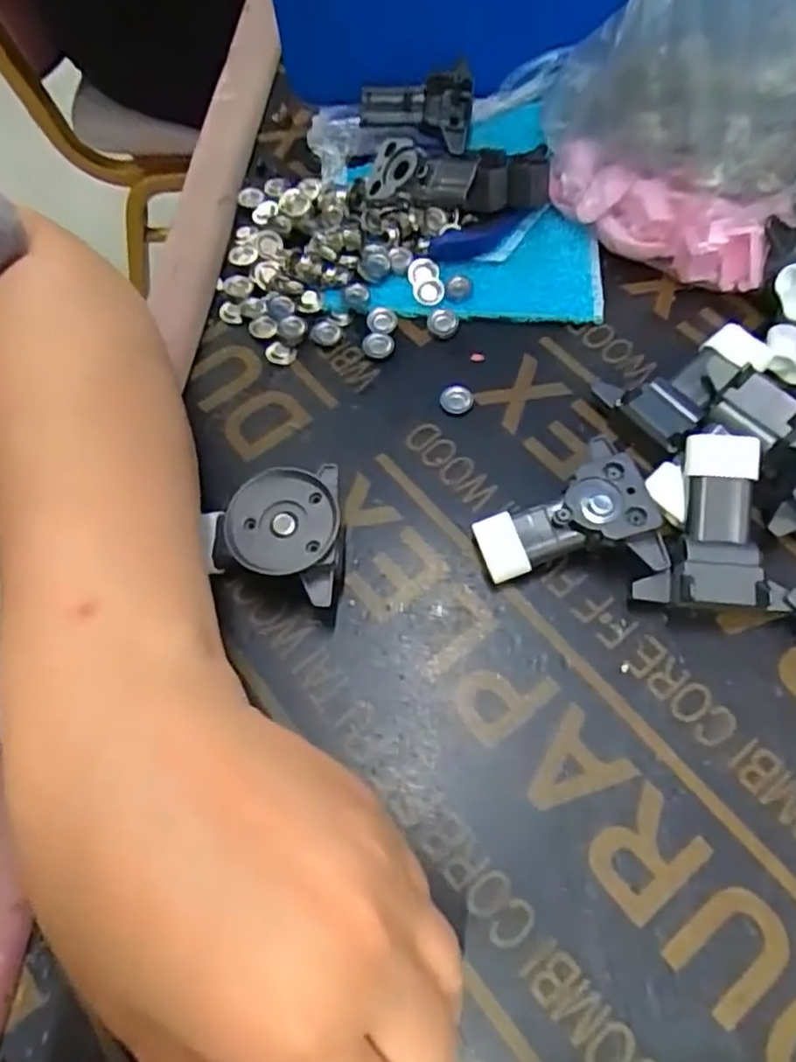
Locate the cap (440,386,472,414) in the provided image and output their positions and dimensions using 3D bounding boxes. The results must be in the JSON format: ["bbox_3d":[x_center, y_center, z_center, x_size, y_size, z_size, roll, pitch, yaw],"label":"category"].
[{"bbox_3d":[0.026,-0.059,0.306,0.014,0.004,0.012,11,66,8],"label":"cap"}]

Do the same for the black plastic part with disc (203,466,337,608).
[{"bbox_3d":[-0.046,0.004,0.267,0.048,0.029,0.047,-1,65,2],"label":"black plastic part with disc"}]

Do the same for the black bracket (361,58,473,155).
[{"bbox_3d":[0.008,-0.218,0.355,0.058,0.024,0.040,9,65,7],"label":"black bracket"}]

